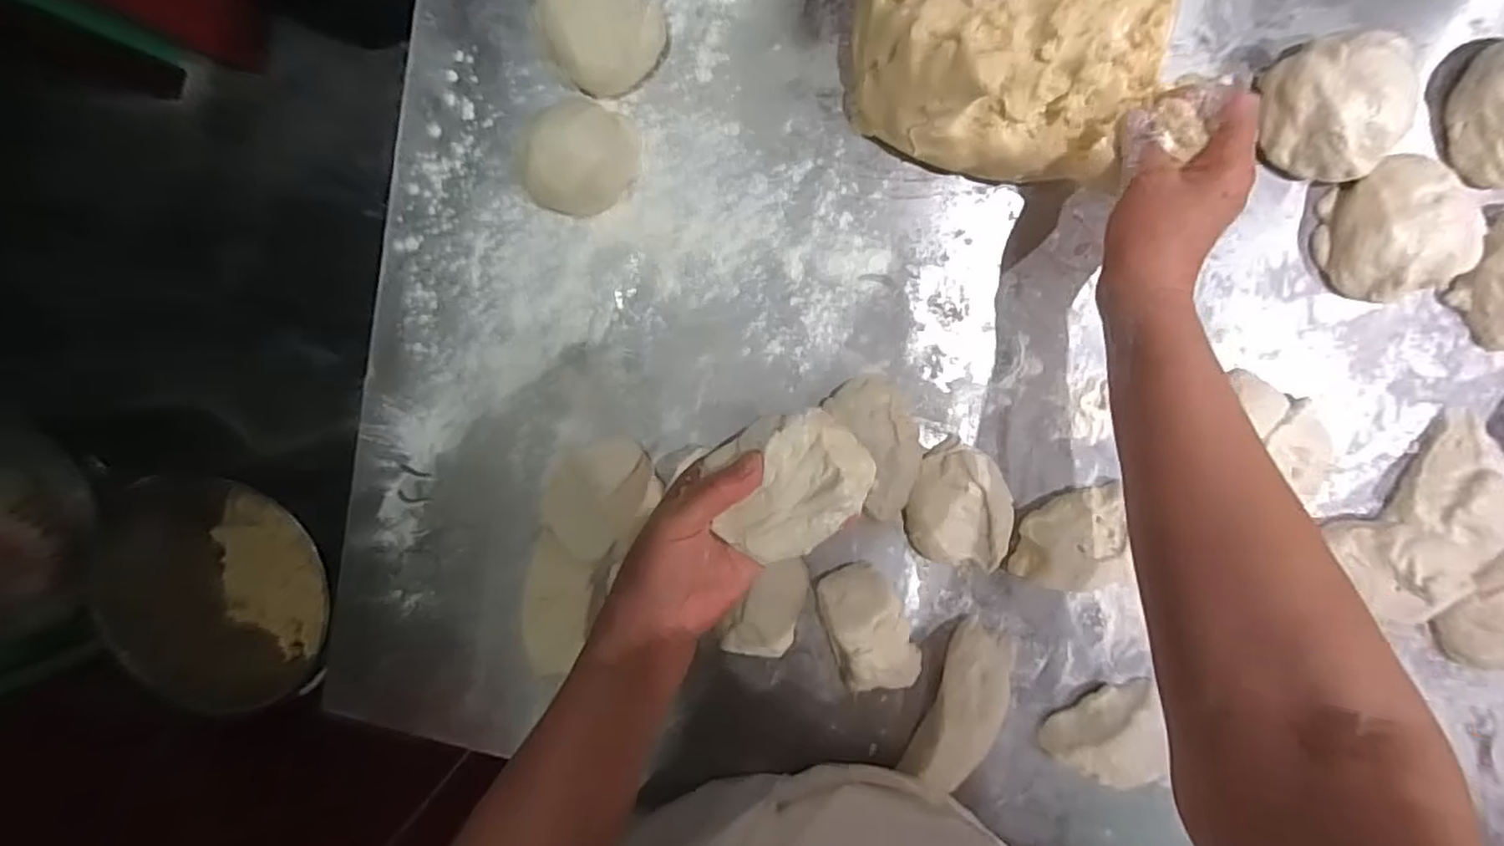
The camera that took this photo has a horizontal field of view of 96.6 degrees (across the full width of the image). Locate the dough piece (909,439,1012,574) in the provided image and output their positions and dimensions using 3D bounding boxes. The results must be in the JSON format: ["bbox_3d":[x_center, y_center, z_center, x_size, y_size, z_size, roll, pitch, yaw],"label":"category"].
[{"bbox_3d":[0.166,0.064,0.528,0.079,0.032,0.092,11,97,3],"label":"dough piece"}]

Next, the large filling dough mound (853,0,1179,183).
[{"bbox_3d":[0.177,-0.274,0.456,0.196,0.096,0.190,15,97,3],"label":"large filling dough mound"}]

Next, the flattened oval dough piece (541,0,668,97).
[{"bbox_3d":[-0.109,-0.290,0.495,0.078,0.055,0.082,37,97,0],"label":"flattened oval dough piece"}]

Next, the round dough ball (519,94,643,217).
[{"bbox_3d":[-0.129,-0.199,0.505,0.069,0.061,0.082,22,97,2],"label":"round dough ball"}]

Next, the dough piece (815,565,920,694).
[{"bbox_3d":[0.095,0.167,0.545,0.061,0.037,0.102,-24,94,6],"label":"dough piece"}]

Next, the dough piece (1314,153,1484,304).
[{"bbox_3d":[0.458,-0.136,0.474,0.078,0.053,0.094,-9,95,5],"label":"dough piece"}]

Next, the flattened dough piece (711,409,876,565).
[{"bbox_3d":[0.026,0.040,0.375,0.060,0.028,0.089,37,97,0],"label":"flattened dough piece"}]

